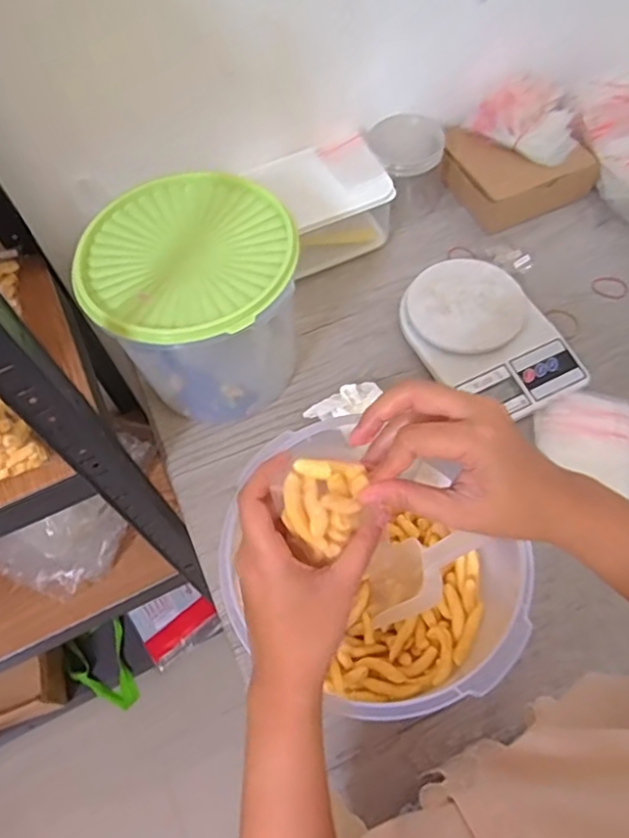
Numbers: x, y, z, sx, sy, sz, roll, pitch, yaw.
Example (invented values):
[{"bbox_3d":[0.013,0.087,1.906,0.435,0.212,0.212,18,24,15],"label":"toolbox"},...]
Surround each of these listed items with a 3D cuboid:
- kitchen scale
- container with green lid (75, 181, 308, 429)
[{"bbox_3d":[0.193,-0.099,0.684,0.149,0.035,0.208,-23,61,-9],"label":"kitchen scale"},{"bbox_3d":[-0.117,-0.118,0.645,0.205,0.185,0.217,-12,60,-3],"label":"container with green lid"}]

